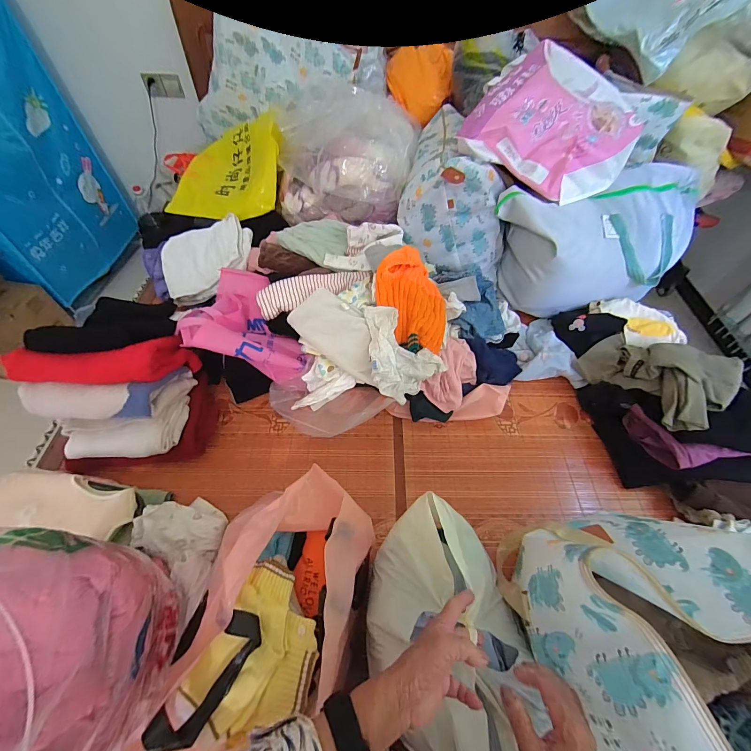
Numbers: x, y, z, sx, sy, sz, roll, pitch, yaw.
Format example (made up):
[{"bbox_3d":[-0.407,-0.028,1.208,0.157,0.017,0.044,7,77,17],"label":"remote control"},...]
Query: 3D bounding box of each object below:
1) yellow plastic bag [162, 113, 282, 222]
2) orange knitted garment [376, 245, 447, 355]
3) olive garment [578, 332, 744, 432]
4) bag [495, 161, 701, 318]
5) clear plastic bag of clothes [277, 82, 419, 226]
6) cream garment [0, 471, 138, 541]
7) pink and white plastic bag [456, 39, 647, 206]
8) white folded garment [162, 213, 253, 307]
[{"bbox_3d":[-0.520,-0.733,1.160,0.405,0.212,0.371,-6,56,-7],"label":"yellow plastic bag"},{"bbox_3d":[0.093,-0.201,0.850,0.183,0.116,0.269,0,55,-3],"label":"orange knitted garment"},{"bbox_3d":[0.733,-0.005,0.856,0.241,0.139,0.295,-17,57,-13],"label":"olive garment"},{"bbox_3d":[0.714,-0.410,1.062,0.655,0.291,0.346,-21,58,-16],"label":"bag"},{"bbox_3d":[-0.107,-0.752,1.118,0.457,0.290,0.417,9,55,4],"label":"clear plastic bag of clothes"},{"bbox_3d":[-0.641,0.261,0.668,0.280,0.064,0.125,4,55,1],"label":"cream garment"},{"bbox_3d":[0.517,-0.725,0.954,0.444,0.102,0.433,29,84,0],"label":"pink and white plastic bag"},{"bbox_3d":[-0.542,-0.376,1.088,0.303,0.070,0.233,-21,81,4],"label":"white folded garment"}]

